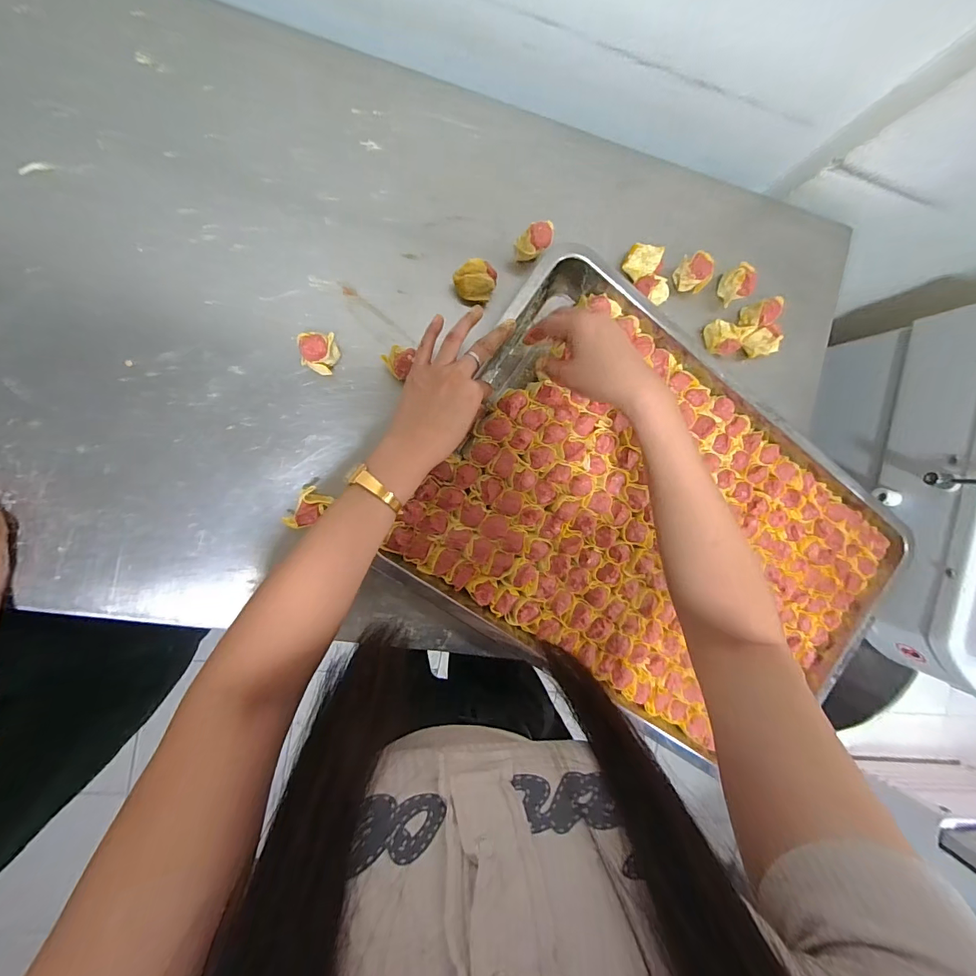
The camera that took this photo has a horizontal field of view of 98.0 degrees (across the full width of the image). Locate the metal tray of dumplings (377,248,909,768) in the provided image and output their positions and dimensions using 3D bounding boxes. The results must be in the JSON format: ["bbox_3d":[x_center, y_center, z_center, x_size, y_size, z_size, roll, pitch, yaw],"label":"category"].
[{"bbox_3d":[0.203,0.051,0.490,0.554,0.042,0.387,34,88,-8],"label":"metal tray of dumplings"}]

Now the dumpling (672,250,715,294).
[{"bbox_3d":[0.238,-0.250,0.499,0.032,0.043,0.037,1,93,-9],"label":"dumpling"}]

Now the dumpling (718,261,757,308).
[{"bbox_3d":[0.293,-0.240,0.507,0.033,0.043,0.035,-1,93,-9],"label":"dumpling"}]

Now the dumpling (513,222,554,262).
[{"bbox_3d":[0.050,-0.267,0.463,0.032,0.046,0.039,28,88,-10],"label":"dumpling"}]

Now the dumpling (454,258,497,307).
[{"bbox_3d":[-0.014,-0.221,0.457,0.043,0.038,0.036,12,91,-10],"label":"dumpling"}]

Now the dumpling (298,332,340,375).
[{"bbox_3d":[-0.169,-0.135,0.426,0.031,0.033,0.037,2,93,-10],"label":"dumpling"}]

